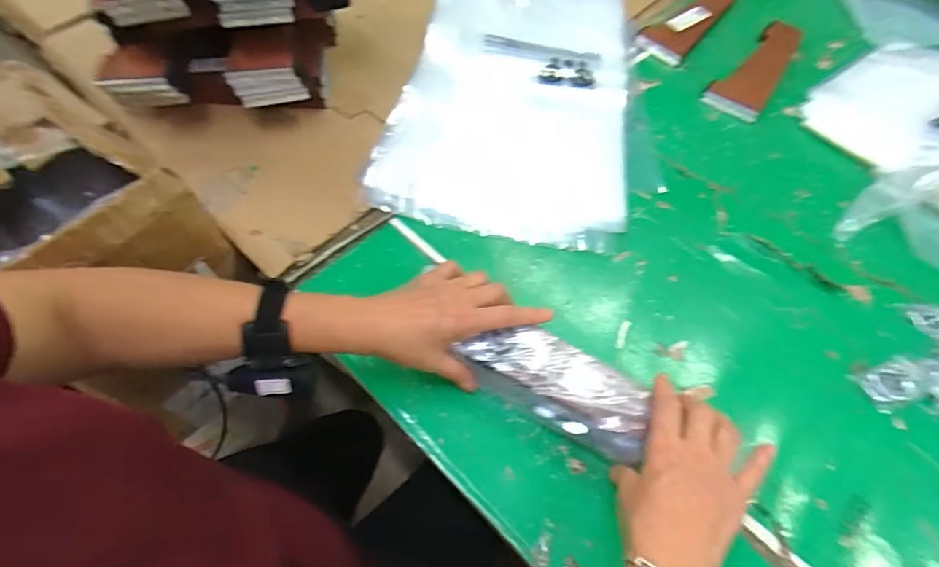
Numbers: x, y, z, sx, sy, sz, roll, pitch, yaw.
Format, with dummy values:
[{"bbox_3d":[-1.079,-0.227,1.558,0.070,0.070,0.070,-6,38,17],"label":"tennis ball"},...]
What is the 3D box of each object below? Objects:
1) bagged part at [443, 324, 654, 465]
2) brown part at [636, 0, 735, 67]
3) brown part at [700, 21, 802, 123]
[{"bbox_3d":[0.085,0.098,0.474,0.177,0.051,0.069,26,62,15],"label":"bagged part"},{"bbox_3d":[0.378,-0.462,0.873,0.083,0.012,0.278,32,64,20],"label":"brown part"},{"bbox_3d":[0.443,-0.337,0.789,0.080,0.008,0.256,30,63,19],"label":"brown part"}]

